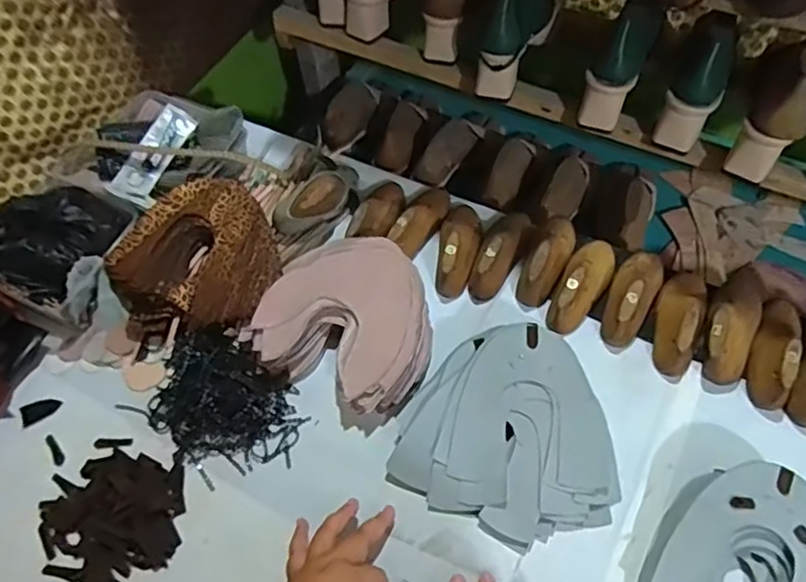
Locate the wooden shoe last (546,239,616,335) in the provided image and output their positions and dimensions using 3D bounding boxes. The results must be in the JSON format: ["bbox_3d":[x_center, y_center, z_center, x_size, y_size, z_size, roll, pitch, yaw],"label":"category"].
[{"bbox_3d":[0.212,-0.011,0.732,0.051,0.058,0.140,24,61,18],"label":"wooden shoe last"}]

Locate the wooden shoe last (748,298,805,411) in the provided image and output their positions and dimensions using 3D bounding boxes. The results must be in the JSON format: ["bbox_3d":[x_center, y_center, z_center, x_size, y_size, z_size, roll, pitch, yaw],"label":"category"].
[{"bbox_3d":[0.404,0.059,0.671,0.045,0.057,0.138,22,60,17],"label":"wooden shoe last"}]

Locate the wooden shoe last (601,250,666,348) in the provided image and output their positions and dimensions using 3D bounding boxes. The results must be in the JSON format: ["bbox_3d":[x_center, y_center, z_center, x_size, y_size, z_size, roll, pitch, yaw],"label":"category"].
[{"bbox_3d":[0.268,0.000,0.722,0.050,0.058,0.135,25,61,19],"label":"wooden shoe last"}]

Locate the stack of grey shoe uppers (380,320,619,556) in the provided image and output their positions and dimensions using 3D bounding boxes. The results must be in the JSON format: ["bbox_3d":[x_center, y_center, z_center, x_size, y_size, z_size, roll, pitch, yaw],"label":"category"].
[{"bbox_3d":[0.117,0.141,0.638,0.210,0.051,0.203,19,60,16],"label":"stack of grey shoe uppers"}]

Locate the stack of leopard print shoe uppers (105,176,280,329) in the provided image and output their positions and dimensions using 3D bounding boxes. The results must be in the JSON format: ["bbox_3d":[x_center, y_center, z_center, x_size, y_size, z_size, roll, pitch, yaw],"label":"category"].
[{"bbox_3d":[-0.240,-0.046,0.740,0.187,0.065,0.171,9,57,9],"label":"stack of leopard print shoe uppers"}]

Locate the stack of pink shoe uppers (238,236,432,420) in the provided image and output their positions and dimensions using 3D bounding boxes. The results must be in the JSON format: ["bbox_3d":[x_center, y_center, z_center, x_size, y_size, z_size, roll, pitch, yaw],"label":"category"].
[{"bbox_3d":[-0.056,0.031,0.709,0.188,0.071,0.179,23,61,18],"label":"stack of pink shoe uppers"}]

